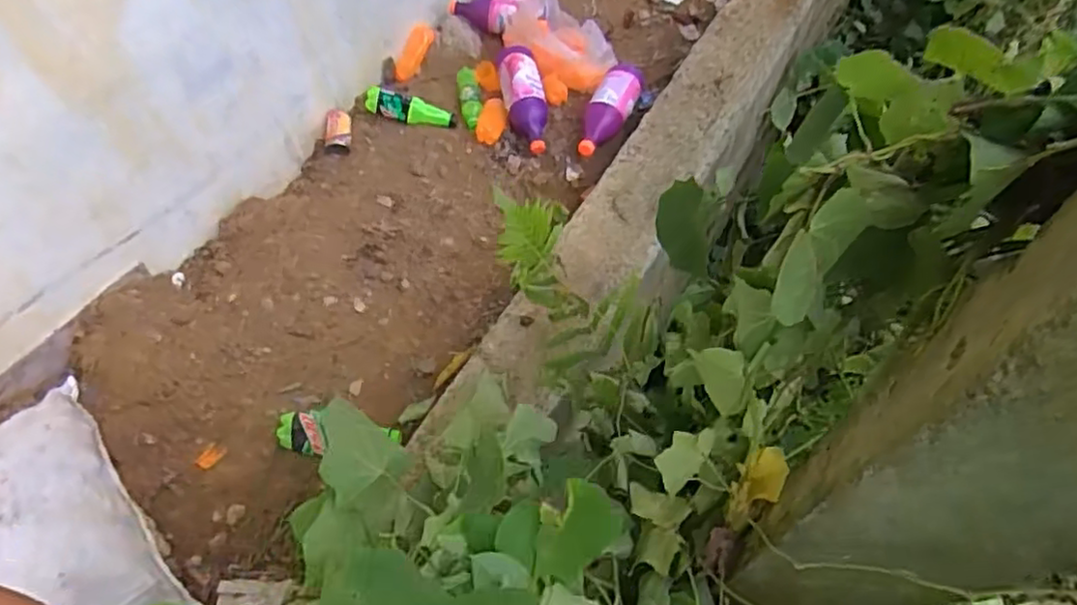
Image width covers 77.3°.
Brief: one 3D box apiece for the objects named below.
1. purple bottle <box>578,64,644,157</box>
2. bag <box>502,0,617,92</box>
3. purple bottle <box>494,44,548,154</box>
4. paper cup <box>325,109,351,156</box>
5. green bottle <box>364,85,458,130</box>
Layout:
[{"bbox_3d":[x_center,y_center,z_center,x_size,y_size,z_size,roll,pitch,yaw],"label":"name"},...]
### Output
[{"bbox_3d":[0.149,-0.414,1.420,0.094,0.073,0.269,17,61,13],"label":"purple bottle"},{"bbox_3d":[0.045,-0.594,1.510,0.264,0.143,0.136,15,61,12],"label":"bag"},{"bbox_3d":[-0.030,-0.446,1.466,0.094,0.081,0.270,-16,79,-6],"label":"purple bottle"},{"bbox_3d":[-0.439,-0.367,1.460,0.053,0.063,0.091,1,59,4],"label":"paper cup"},{"bbox_3d":[-0.280,-0.430,1.484,0.206,0.047,0.068,15,60,-2],"label":"green bottle"}]

